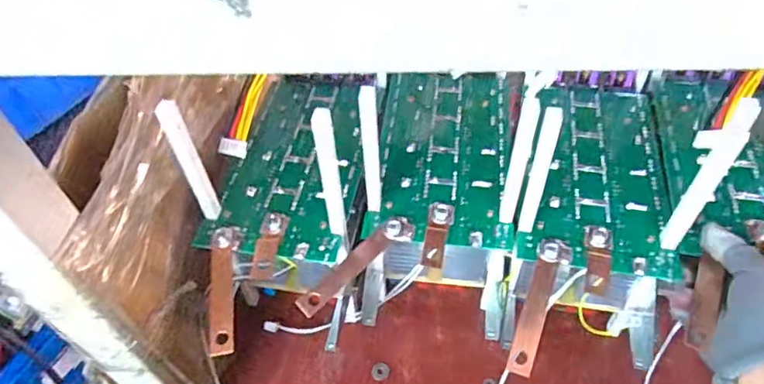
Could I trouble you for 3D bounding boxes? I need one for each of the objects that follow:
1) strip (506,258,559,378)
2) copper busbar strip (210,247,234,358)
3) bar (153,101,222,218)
[{"bbox_3d":[0.119,0.096,0.419,0.018,0.006,0.092,18,68,14],"label":"strip"},{"bbox_3d":[-0.129,0.085,0.430,0.020,0.007,0.091,-11,59,1],"label":"copper busbar strip"},{"bbox_3d":[-0.154,-0.022,0.433,0.015,0.123,0.011,-22,52,-14],"label":"bar"}]

